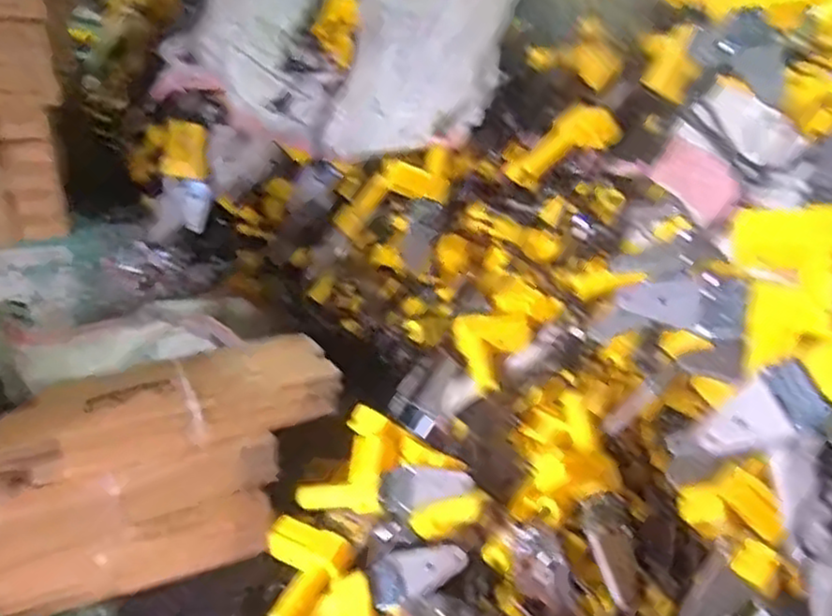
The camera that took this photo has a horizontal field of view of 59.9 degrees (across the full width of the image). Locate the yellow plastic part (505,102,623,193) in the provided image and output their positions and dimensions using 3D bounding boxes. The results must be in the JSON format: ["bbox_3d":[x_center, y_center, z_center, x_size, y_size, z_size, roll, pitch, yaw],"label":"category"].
[{"bbox_3d":[0.245,-0.271,1.236,0.072,0.200,0.049,49,28,-15],"label":"yellow plastic part"}]

